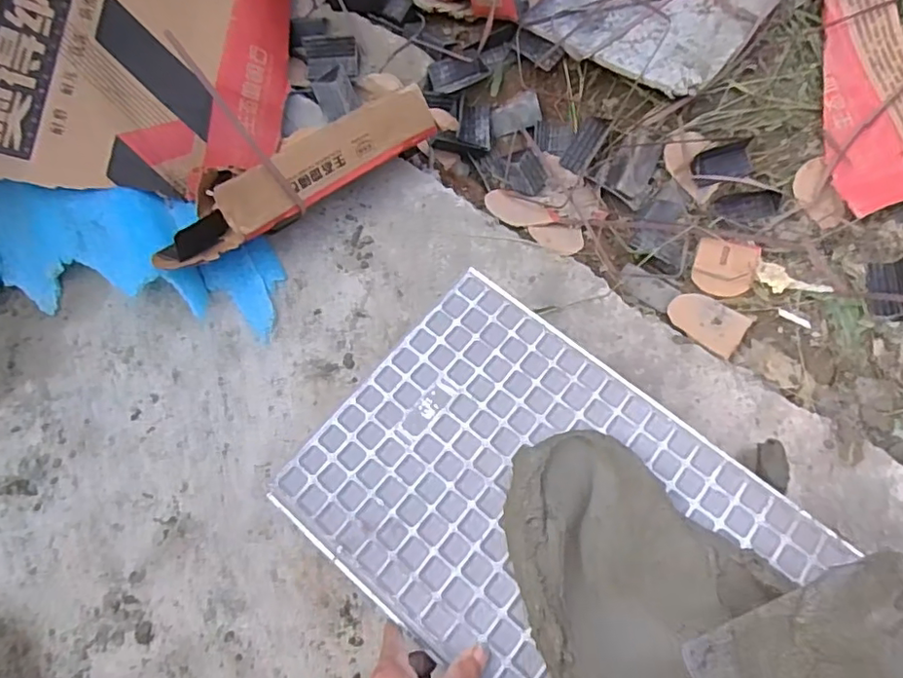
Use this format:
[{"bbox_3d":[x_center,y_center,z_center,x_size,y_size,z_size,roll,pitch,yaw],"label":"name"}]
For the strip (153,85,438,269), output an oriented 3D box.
[{"bbox_3d":[-0.193,-0.197,0.724,0.386,0.075,0.065,-32,71,-5],"label":"strip"}]

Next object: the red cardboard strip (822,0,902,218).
[{"bbox_3d":[0.596,-0.440,0.852,0.155,0.057,0.536,-8,76,10],"label":"red cardboard strip"}]

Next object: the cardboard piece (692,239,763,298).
[{"bbox_3d":[0.383,-0.098,0.818,0.080,0.020,0.086,15,74,11],"label":"cardboard piece"}]

